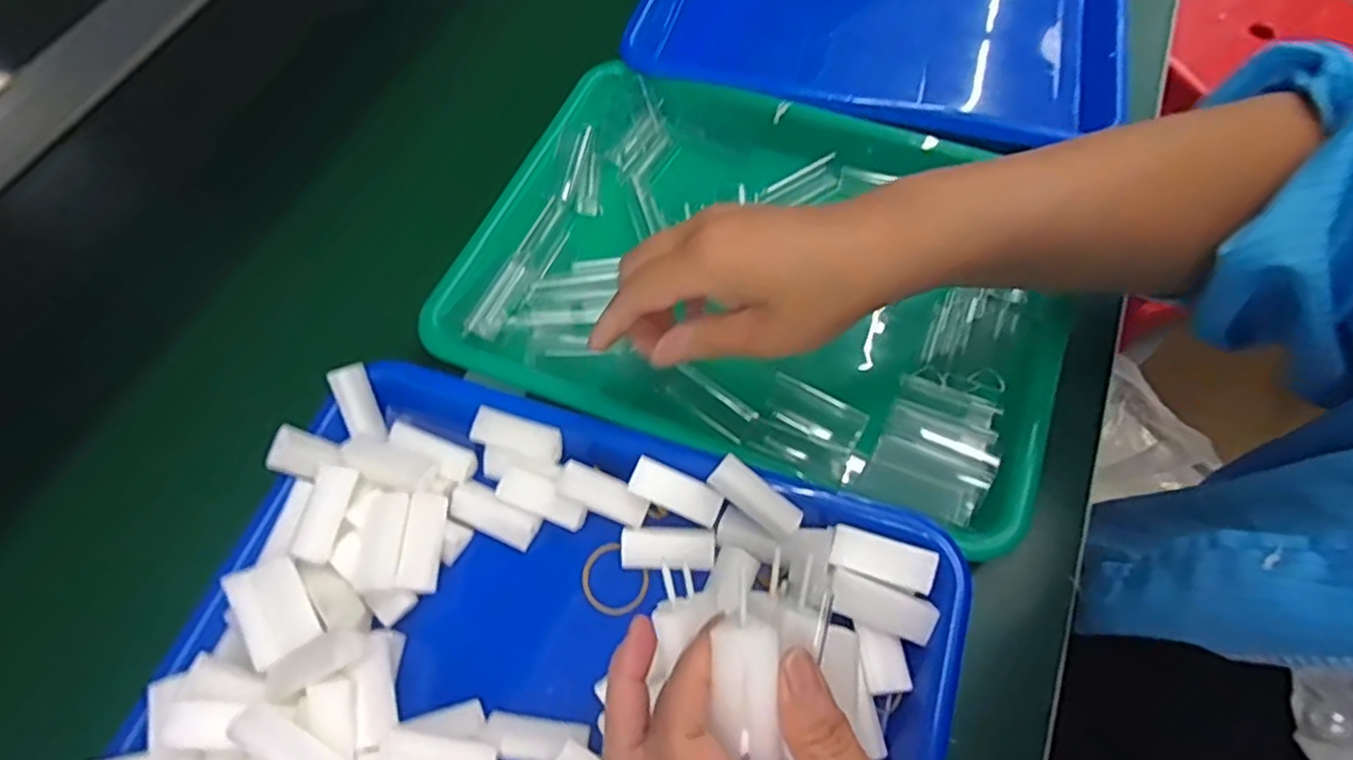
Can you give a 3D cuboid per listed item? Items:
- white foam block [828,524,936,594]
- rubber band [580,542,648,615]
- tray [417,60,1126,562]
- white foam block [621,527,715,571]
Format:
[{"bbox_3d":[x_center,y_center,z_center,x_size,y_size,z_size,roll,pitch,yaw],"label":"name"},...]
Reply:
[{"bbox_3d":[0.093,0.080,0.310,0.045,0.008,0.019,18,85,8],"label":"white foam block"},{"bbox_3d":[-0.031,0.098,0.338,0.034,0.004,0.029,39,71,21],"label":"rubber band"},{"bbox_3d":[0.057,-0.062,0.416,0.354,0.045,0.250,18,65,12],"label":"tray"},{"bbox_3d":[-0.004,0.082,0.337,0.044,0.007,0.019,1,63,4],"label":"white foam block"}]

